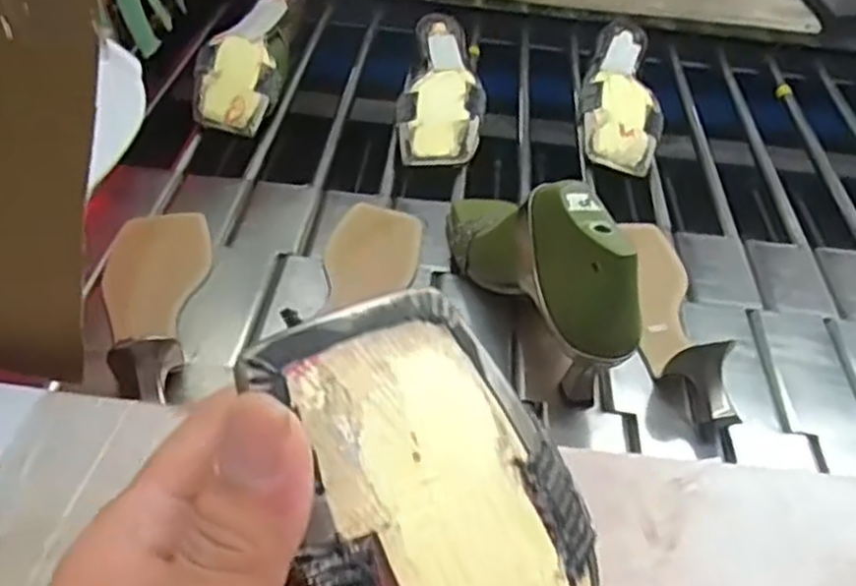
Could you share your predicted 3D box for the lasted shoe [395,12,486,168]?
[{"bbox_3d":[0.013,-0.209,0.797,0.086,0.060,0.223,5,42,-1],"label":"lasted shoe"}]

